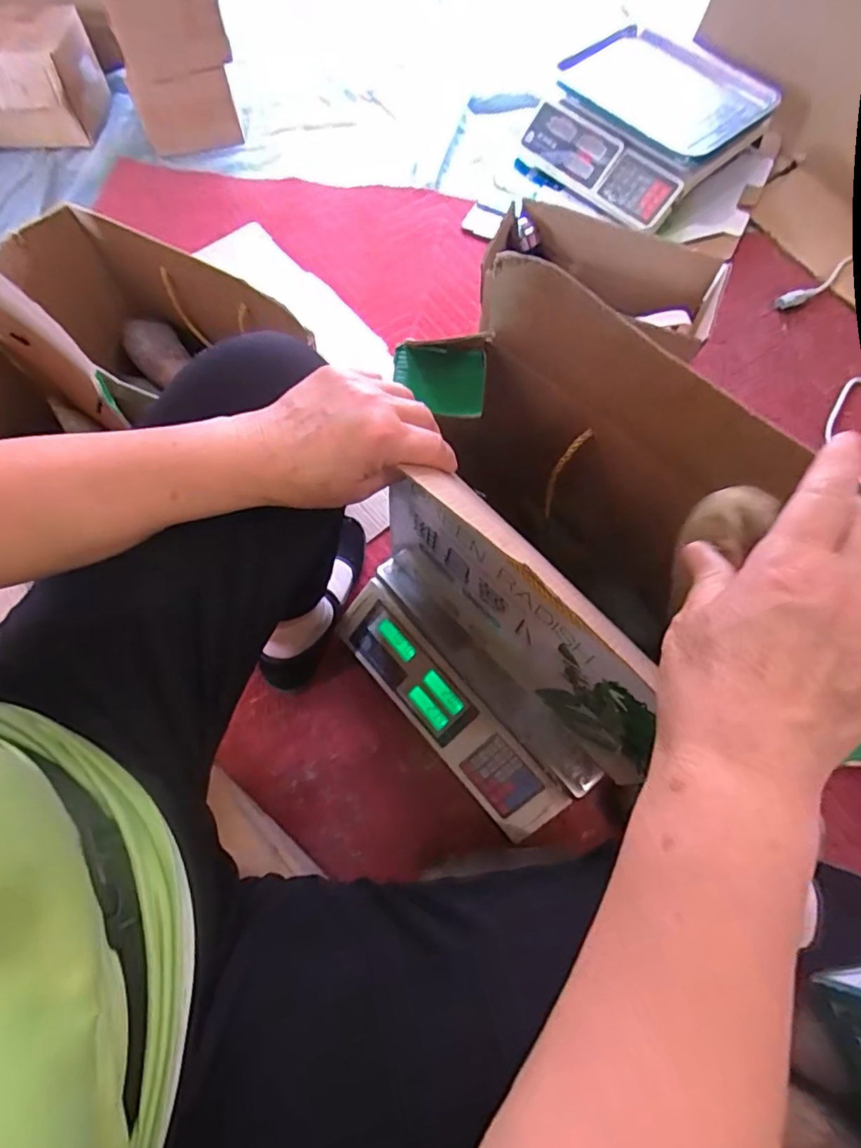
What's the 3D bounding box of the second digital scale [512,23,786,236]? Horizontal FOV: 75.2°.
[{"bbox_3d":[0.400,-0.834,1.038,0.356,0.113,0.343,-40,74,-15],"label":"second digital scale"}]

